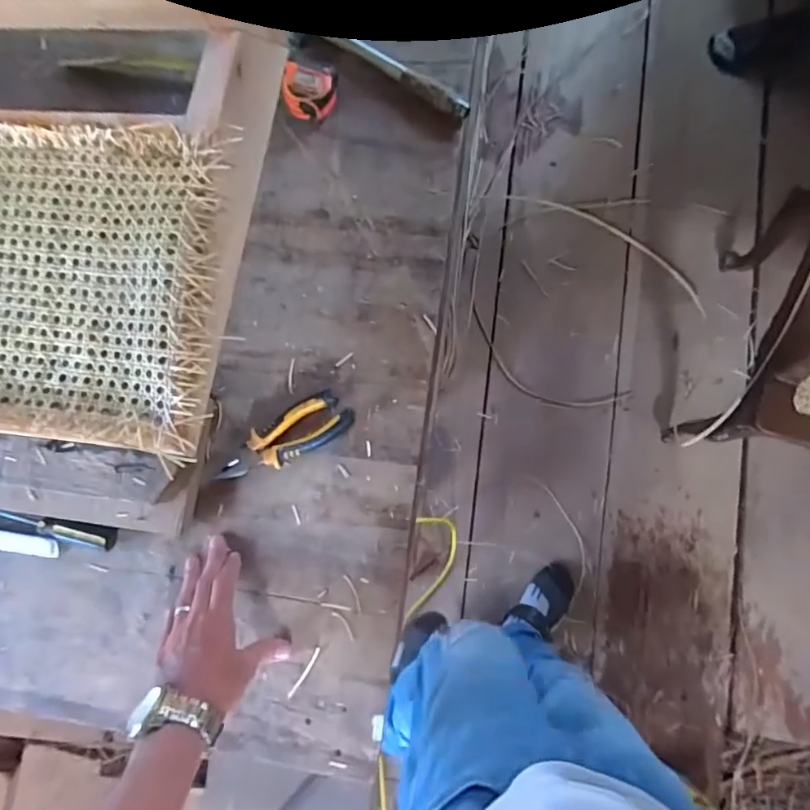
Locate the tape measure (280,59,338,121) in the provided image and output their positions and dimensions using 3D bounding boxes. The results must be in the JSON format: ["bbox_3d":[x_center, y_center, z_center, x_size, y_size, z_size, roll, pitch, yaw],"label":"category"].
[{"bbox_3d":[-0.110,-0.364,0.597,0.057,0.033,0.059,5,84,7],"label":"tape measure"}]

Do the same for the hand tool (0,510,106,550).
[{"bbox_3d":[-0.411,0.140,0.592,0.155,0.016,0.017,13,85,7],"label":"hand tool"}]

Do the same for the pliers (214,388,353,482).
[{"bbox_3d":[-0.134,0.039,0.576,0.159,0.020,0.053,-30,82,2],"label":"pliers"}]

